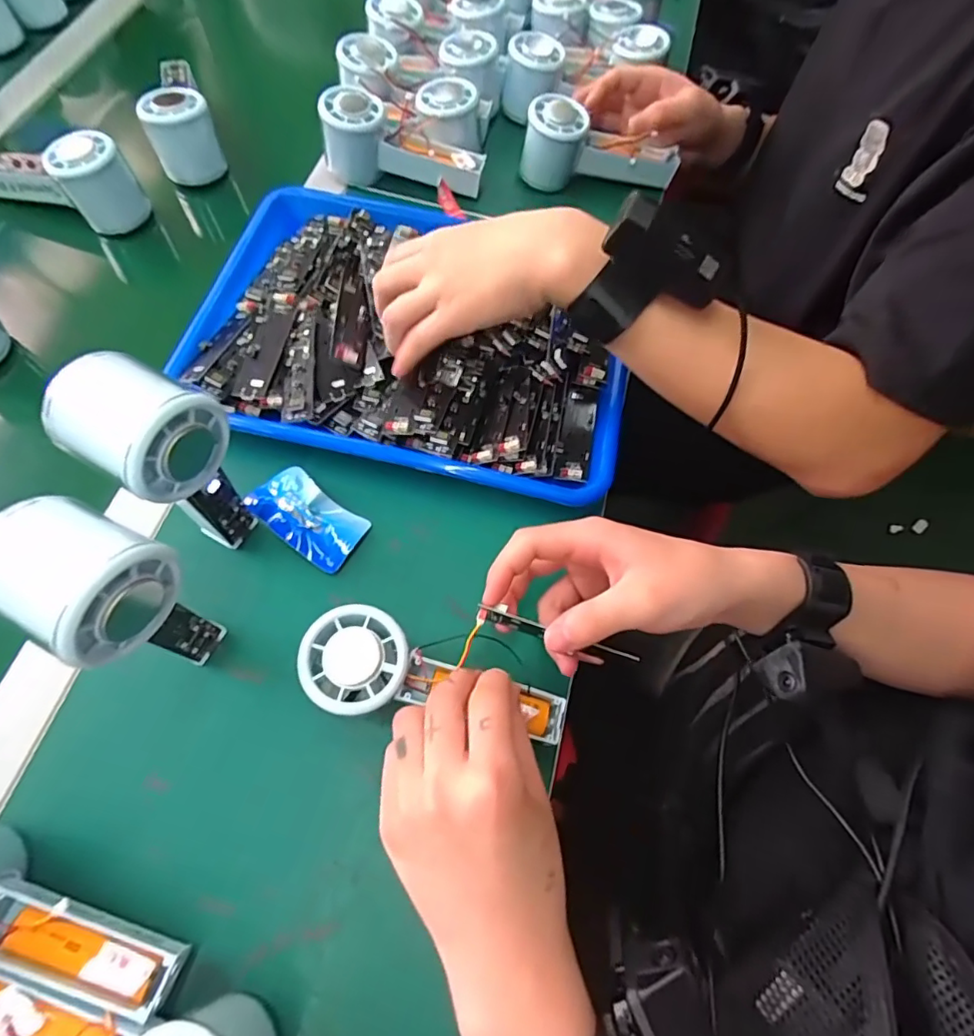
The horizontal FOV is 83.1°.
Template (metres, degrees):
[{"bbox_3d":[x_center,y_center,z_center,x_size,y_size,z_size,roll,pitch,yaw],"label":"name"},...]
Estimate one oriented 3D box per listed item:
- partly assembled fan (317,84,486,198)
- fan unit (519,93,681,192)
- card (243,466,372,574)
[{"bbox_3d":[-0.075,-0.351,0.510,0.146,0.057,0.054,8,66,1],"label":"partly assembled fan"},{"bbox_3d":[0.108,-0.348,0.524,0.147,0.063,0.051,9,66,1],"label":"fan unit"},{"bbox_3d":[-0.126,-0.003,0.384,0.085,0.011,0.045,36,73,12],"label":"card"}]

